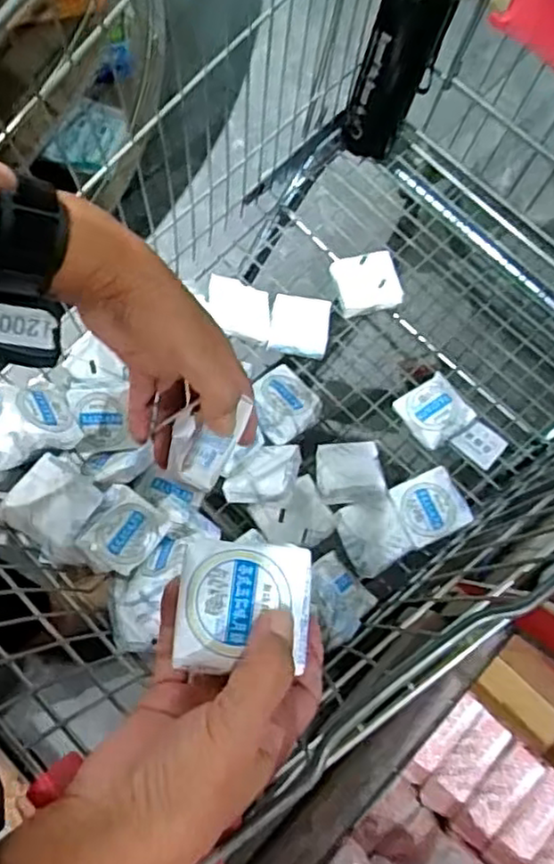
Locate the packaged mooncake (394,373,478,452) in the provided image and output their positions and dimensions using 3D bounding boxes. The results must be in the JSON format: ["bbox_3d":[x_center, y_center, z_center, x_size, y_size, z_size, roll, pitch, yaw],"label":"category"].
[{"bbox_3d":[0.161,-0.022,0.704,0.060,0.023,0.064,-39,79,-9],"label":"packaged mooncake"}]

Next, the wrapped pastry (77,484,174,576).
[{"bbox_3d":[-0.136,0.088,0.598,0.060,0.030,0.067,36,76,-15],"label":"wrapped pastry"}]

